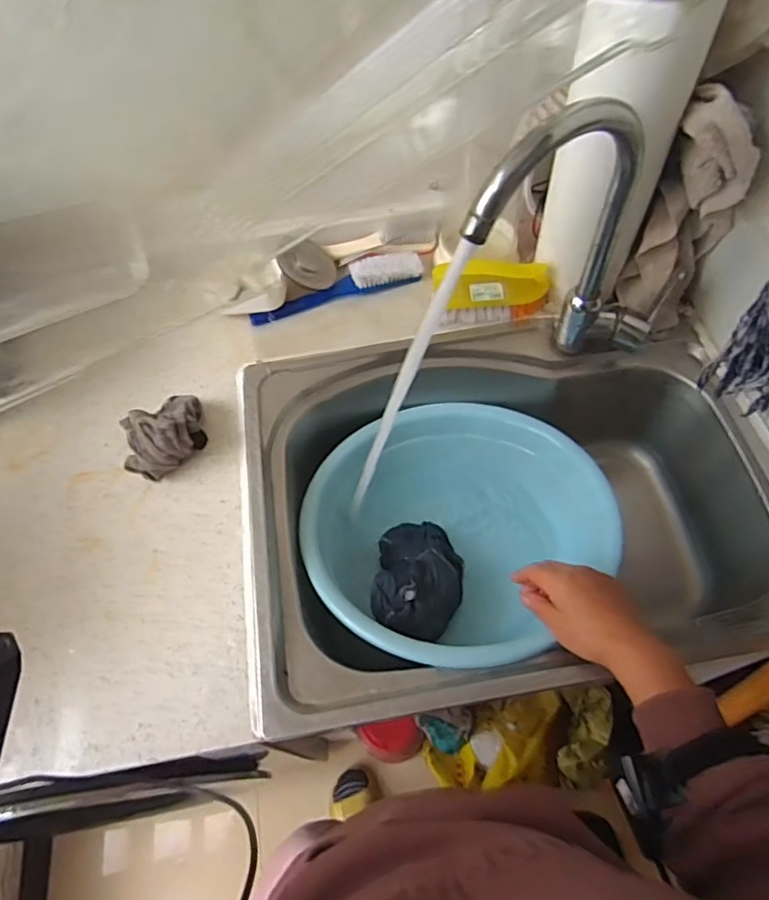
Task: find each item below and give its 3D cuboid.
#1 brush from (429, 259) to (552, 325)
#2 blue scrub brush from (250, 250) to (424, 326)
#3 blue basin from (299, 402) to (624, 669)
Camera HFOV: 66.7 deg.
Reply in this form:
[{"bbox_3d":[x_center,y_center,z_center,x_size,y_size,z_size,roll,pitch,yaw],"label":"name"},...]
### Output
[{"bbox_3d":[0.130,-0.191,0.721,0.140,0.070,0.050,-2,60,2],"label":"brush"},{"bbox_3d":[-0.064,-0.216,0.763,0.227,0.035,0.045,-14,60,-5],"label":"blue scrub brush"},{"bbox_3d":[0.073,0.091,0.699,0.329,0.160,0.282,-26,62,-11],"label":"blue basin"}]

